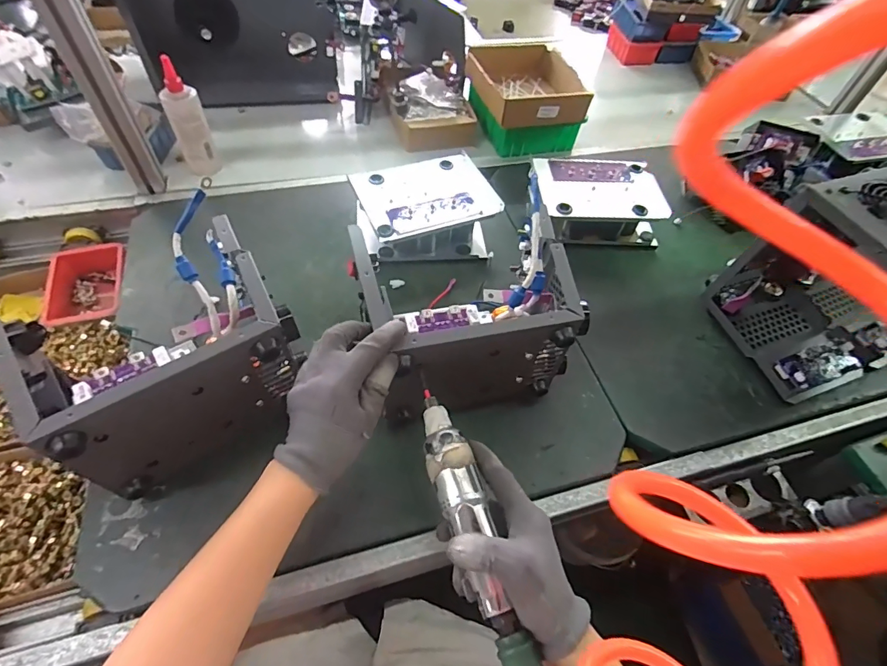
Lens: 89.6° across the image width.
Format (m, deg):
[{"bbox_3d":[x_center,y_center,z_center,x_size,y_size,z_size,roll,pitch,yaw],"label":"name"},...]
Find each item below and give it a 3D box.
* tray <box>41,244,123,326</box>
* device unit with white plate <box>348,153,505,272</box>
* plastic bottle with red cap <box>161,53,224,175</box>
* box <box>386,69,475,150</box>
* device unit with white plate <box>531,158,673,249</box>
[{"bbox_3d":[-0.533,-0.063,0.683,0.112,0.051,0.150,-18,58,-17],"label":"tray"},{"bbox_3d":[-0.029,-0.191,0.702,0.214,0.073,0.171,-8,56,-10],"label":"device unit with white plate"},{"bbox_3d":[-0.412,-0.337,0.725,0.056,0.163,0.049,-20,59,-18],"label":"plastic bottle with red cap"},{"bbox_3d":[-0.023,-0.442,0.898,0.153,0.075,0.150,-9,56,-11],"label":"box"},{"bbox_3d":[0.246,-0.220,0.743,0.200,0.084,0.146,2,55,-4],"label":"device unit with white plate"}]

